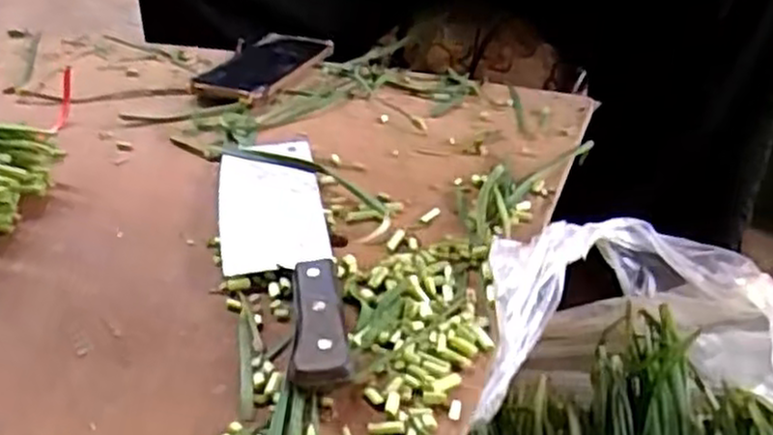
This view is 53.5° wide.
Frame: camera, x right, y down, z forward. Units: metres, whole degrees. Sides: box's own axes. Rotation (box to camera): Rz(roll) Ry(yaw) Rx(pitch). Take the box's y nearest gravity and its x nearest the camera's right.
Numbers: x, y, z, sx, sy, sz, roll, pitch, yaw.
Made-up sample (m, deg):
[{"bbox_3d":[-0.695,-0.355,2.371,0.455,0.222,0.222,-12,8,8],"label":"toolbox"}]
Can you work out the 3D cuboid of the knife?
[{"bbox_3d":[-0.072,0.013,0.500,0.069,0.021,0.277,-6,33,-9],"label":"knife"}]

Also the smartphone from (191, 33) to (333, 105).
[{"bbox_3d":[-0.122,-0.153,0.766,0.087,0.013,0.170,9,34,14],"label":"smartphone"}]

